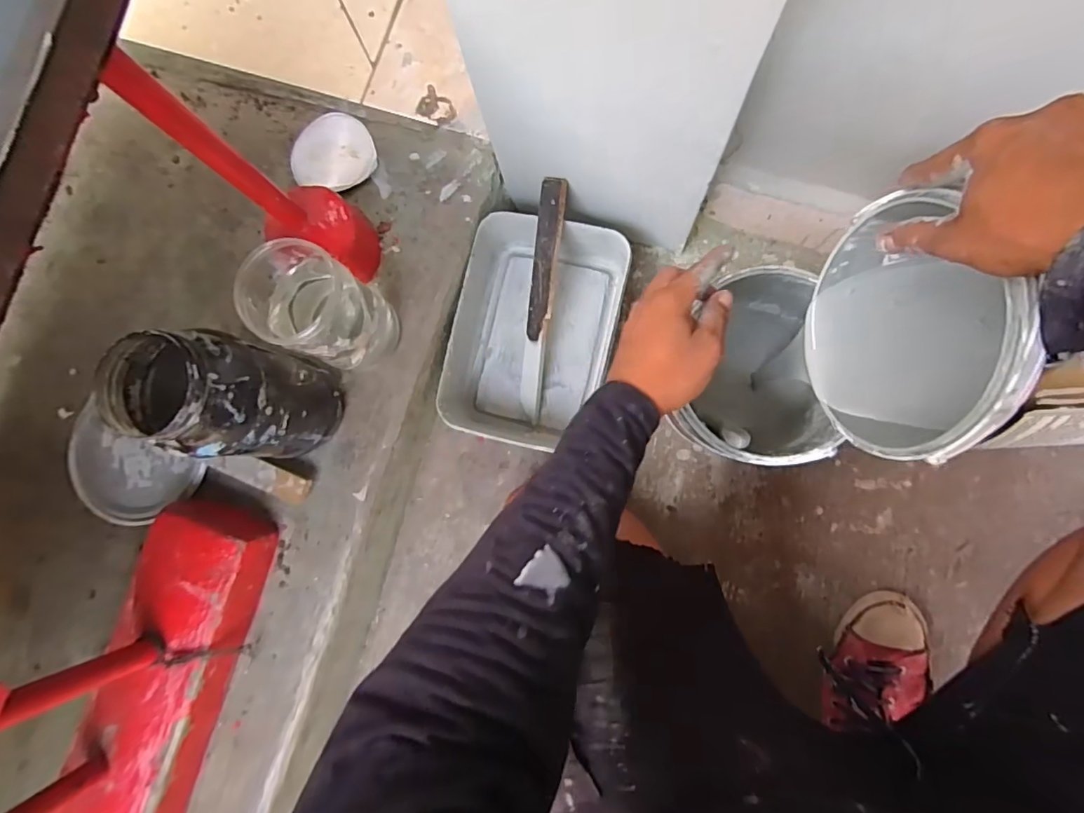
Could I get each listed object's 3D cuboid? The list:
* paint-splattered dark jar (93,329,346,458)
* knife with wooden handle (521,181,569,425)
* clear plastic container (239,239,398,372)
[{"bbox_3d":[-0.298,-0.005,0.509,0.119,0.210,0.105,1,85,6],"label":"paint-splattered dark jar"},{"bbox_3d":[-0.001,-0.121,0.632,0.031,0.013,0.287,9,110,6],"label":"knife with wooden handle"},{"bbox_3d":[-0.223,-0.098,0.539,0.096,0.157,0.089,0,85,6],"label":"clear plastic container"}]

